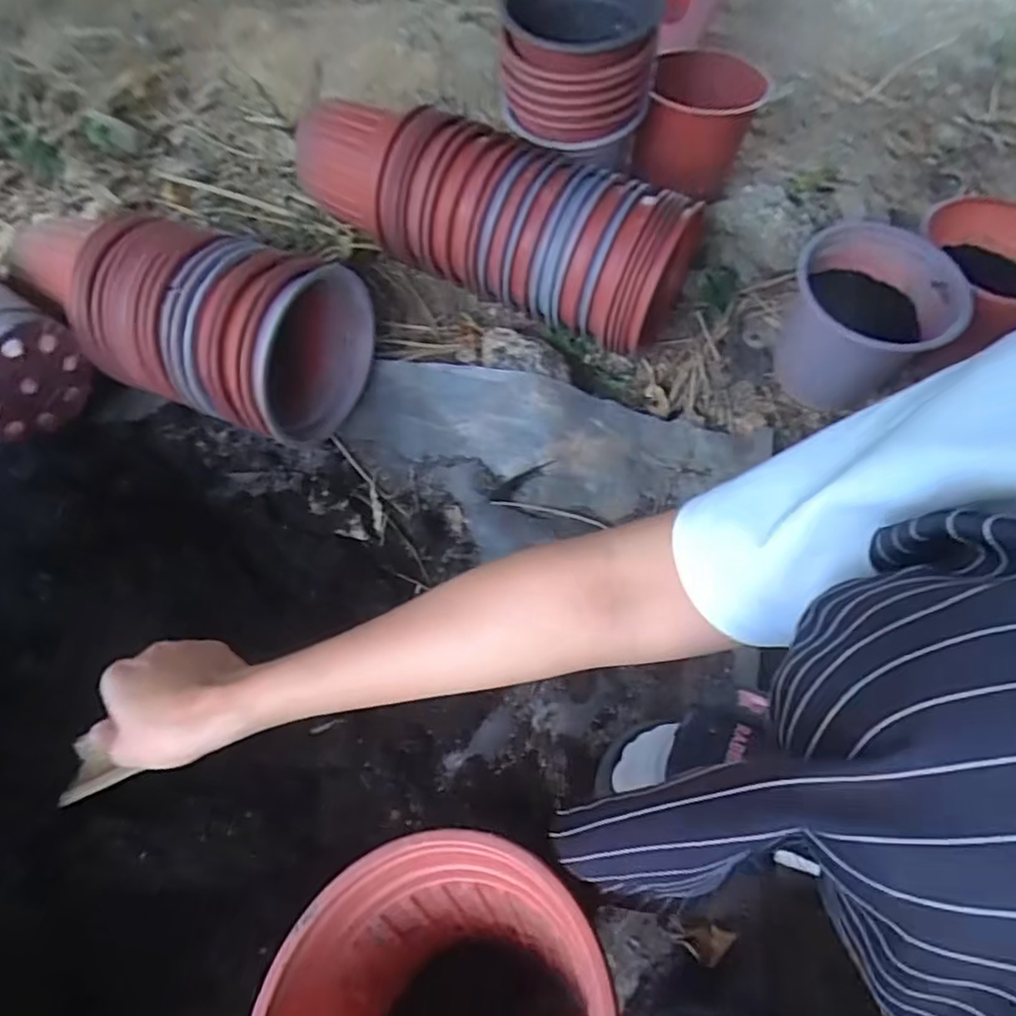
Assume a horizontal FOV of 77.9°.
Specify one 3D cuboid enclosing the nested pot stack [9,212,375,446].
[{"bbox_3d":[-0.336,-0.200,0.648,0.349,0.185,0.155,18,57,8],"label":"nested pot stack"}]

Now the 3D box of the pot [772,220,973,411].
[{"bbox_3d":[0.392,-0.201,0.713,0.166,0.158,0.143,38,62,20],"label":"pot"}]

